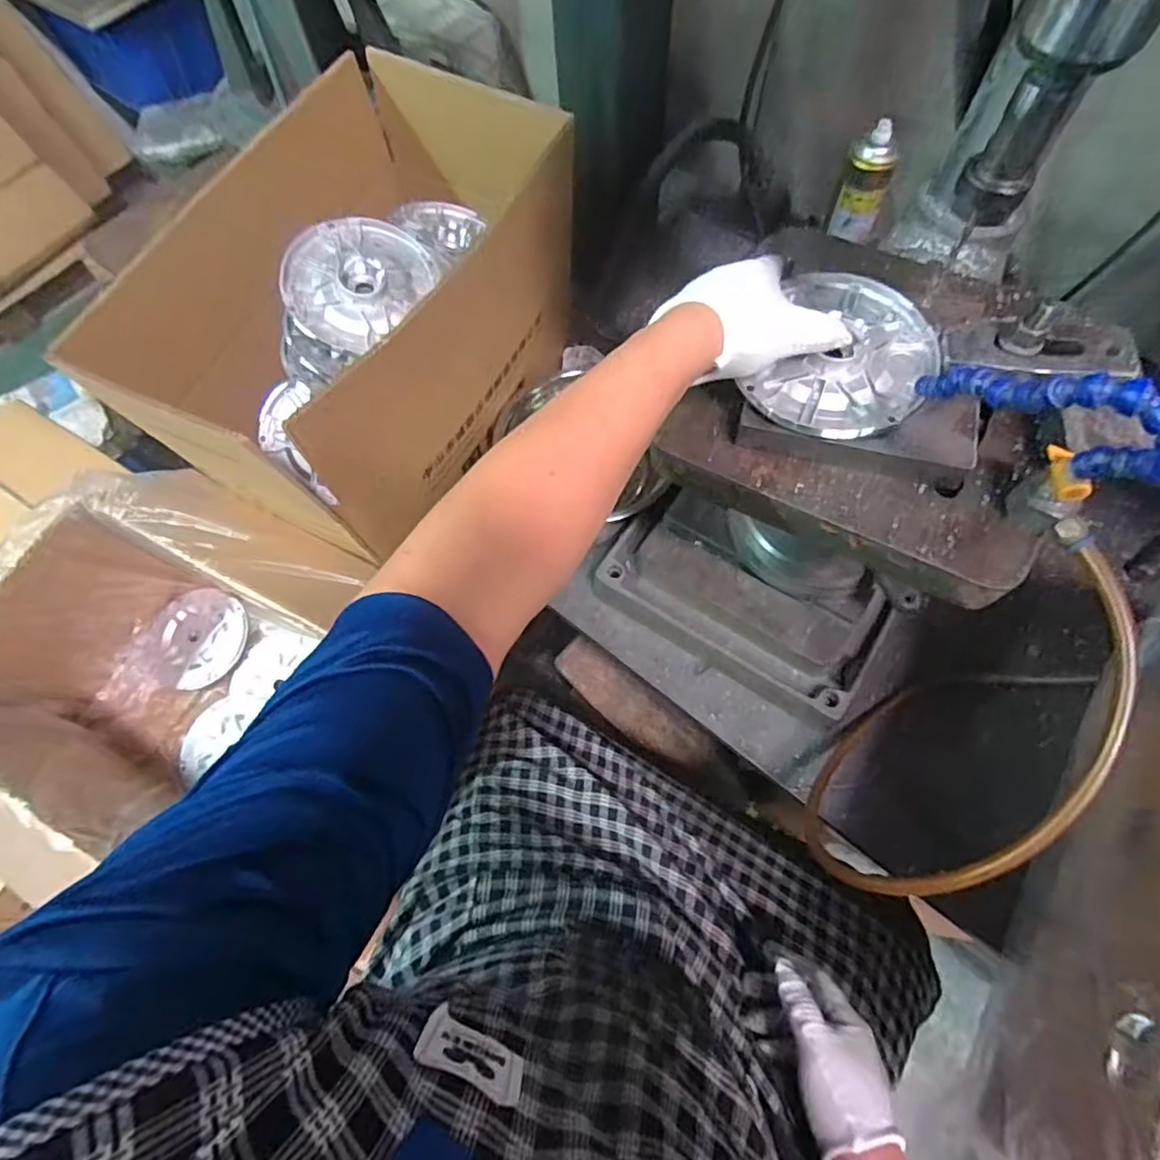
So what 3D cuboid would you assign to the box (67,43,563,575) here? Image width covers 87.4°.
[{"bbox_3d":[-0.223,-0.305,0.679,0.301,0.239,0.481,23,70,12],"label":"box"}]

